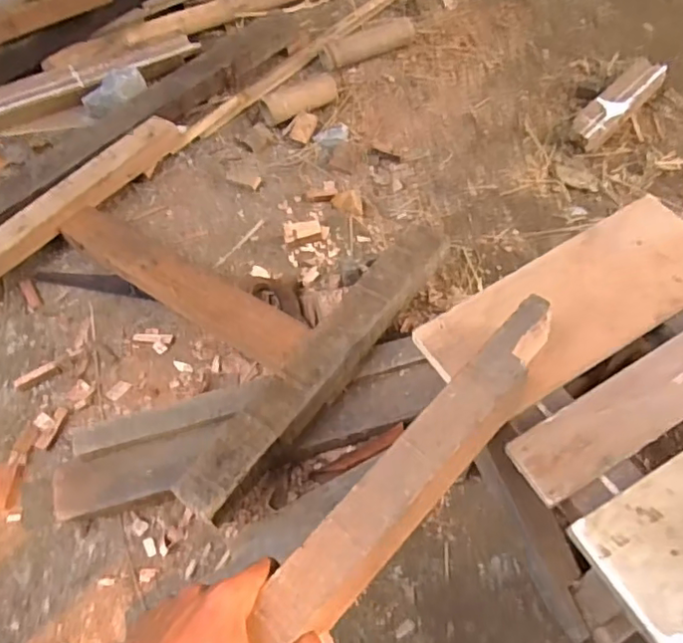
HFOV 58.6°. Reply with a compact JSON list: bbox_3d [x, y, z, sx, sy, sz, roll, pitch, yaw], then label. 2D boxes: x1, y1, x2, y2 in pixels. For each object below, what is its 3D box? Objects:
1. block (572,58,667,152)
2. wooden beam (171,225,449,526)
[{"bbox_3d":[0.489,-0.389,1.072,0.068,0.043,0.241,38,67,24],"label":"block"},{"bbox_3d":[-0.019,0.046,0.716,0.069,0.038,0.438,32,62,20],"label":"wooden beam"}]

